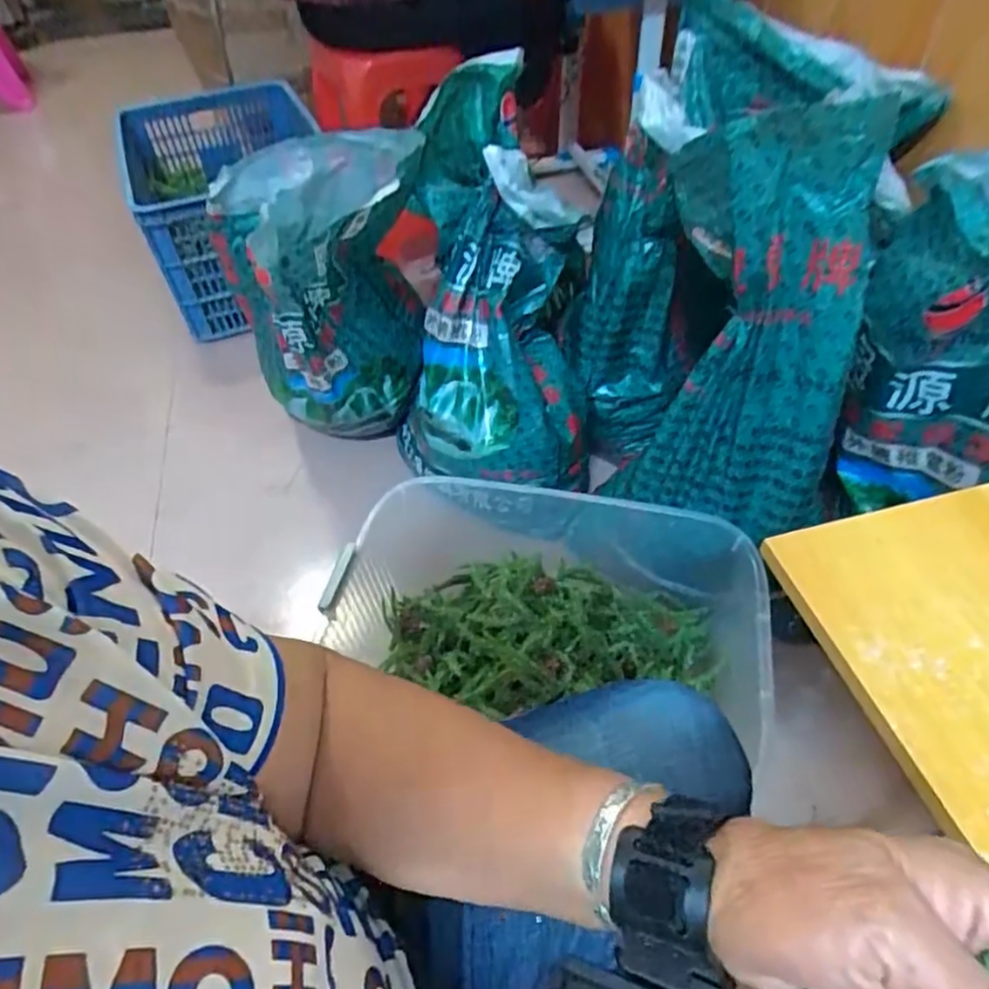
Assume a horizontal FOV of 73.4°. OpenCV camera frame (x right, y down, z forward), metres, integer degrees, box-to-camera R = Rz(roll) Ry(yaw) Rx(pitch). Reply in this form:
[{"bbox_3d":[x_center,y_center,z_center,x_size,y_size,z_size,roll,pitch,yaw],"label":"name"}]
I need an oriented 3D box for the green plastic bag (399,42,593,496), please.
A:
[{"bbox_3d":[-0.021,-0.304,1.002,0.335,0.581,0.230,2,10,41],"label":"green plastic bag"}]

